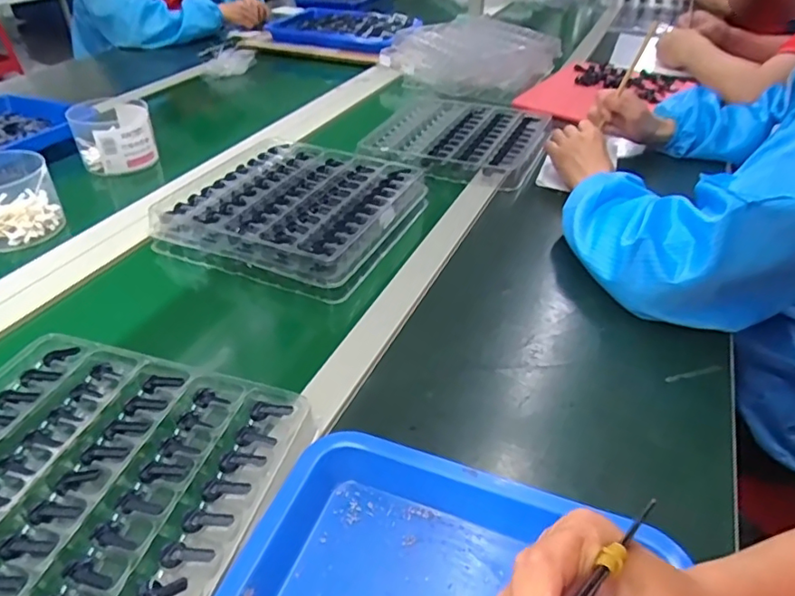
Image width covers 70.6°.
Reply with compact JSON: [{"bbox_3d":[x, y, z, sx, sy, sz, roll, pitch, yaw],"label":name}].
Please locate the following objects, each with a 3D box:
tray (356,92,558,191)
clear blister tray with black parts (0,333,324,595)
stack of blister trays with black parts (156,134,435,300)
[{"bbox_3d":[0.103,-0.273,0.929,0.273,0.041,0.316,14,40,14],"label":"tray"},{"bbox_3d":[-0.225,0.138,0.375,0.259,0.023,0.251,12,40,11],"label":"clear blister tray with black parts"},{"bbox_3d":[-0.126,-0.120,0.701,0.252,0.042,0.258,17,41,17],"label":"stack of blister trays with black parts"}]

